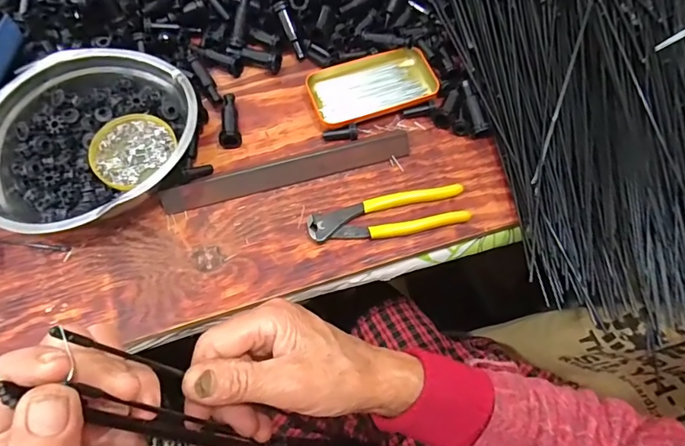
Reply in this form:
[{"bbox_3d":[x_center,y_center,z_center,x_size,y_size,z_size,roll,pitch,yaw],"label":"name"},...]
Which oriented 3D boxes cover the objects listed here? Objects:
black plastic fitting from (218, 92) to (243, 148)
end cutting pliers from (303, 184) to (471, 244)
[{"bbox_3d":[-0.124,-0.114,0.526,0.020,0.020,0.076,-8,58,-3],"label":"black plastic fitting"},{"bbox_3d":[0.047,-0.007,0.484,0.162,0.019,0.044,-9,66,-6],"label":"end cutting pliers"}]

